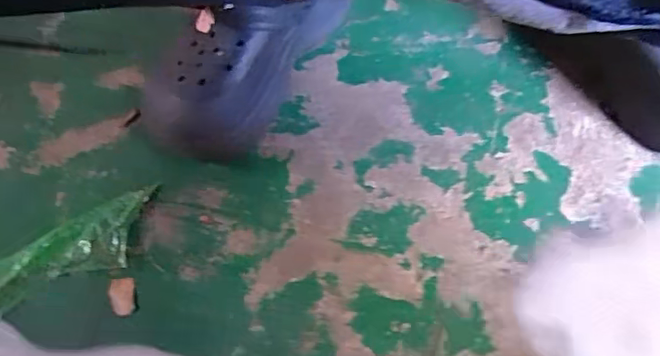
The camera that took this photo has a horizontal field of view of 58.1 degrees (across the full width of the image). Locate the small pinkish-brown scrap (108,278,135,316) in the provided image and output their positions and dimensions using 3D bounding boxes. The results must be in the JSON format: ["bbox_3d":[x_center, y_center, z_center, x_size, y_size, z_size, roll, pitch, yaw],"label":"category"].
[{"bbox_3d":[-0.181,0.102,0.515,0.021,0.004,0.033,-10,65,-2],"label":"small pinkish-brown scrap"}]

